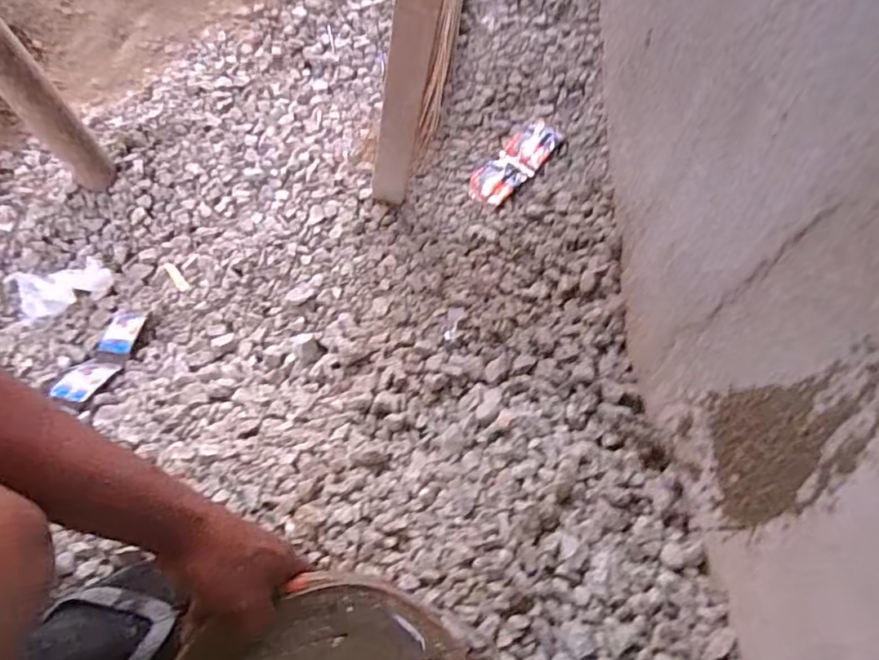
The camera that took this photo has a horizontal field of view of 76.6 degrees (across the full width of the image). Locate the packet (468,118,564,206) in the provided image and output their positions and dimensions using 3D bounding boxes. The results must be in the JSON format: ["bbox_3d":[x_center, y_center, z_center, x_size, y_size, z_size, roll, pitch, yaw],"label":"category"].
[{"bbox_3d":[0.149,-0.335,1.104,0.094,0.026,0.222,38,72,12],"label":"packet"}]

